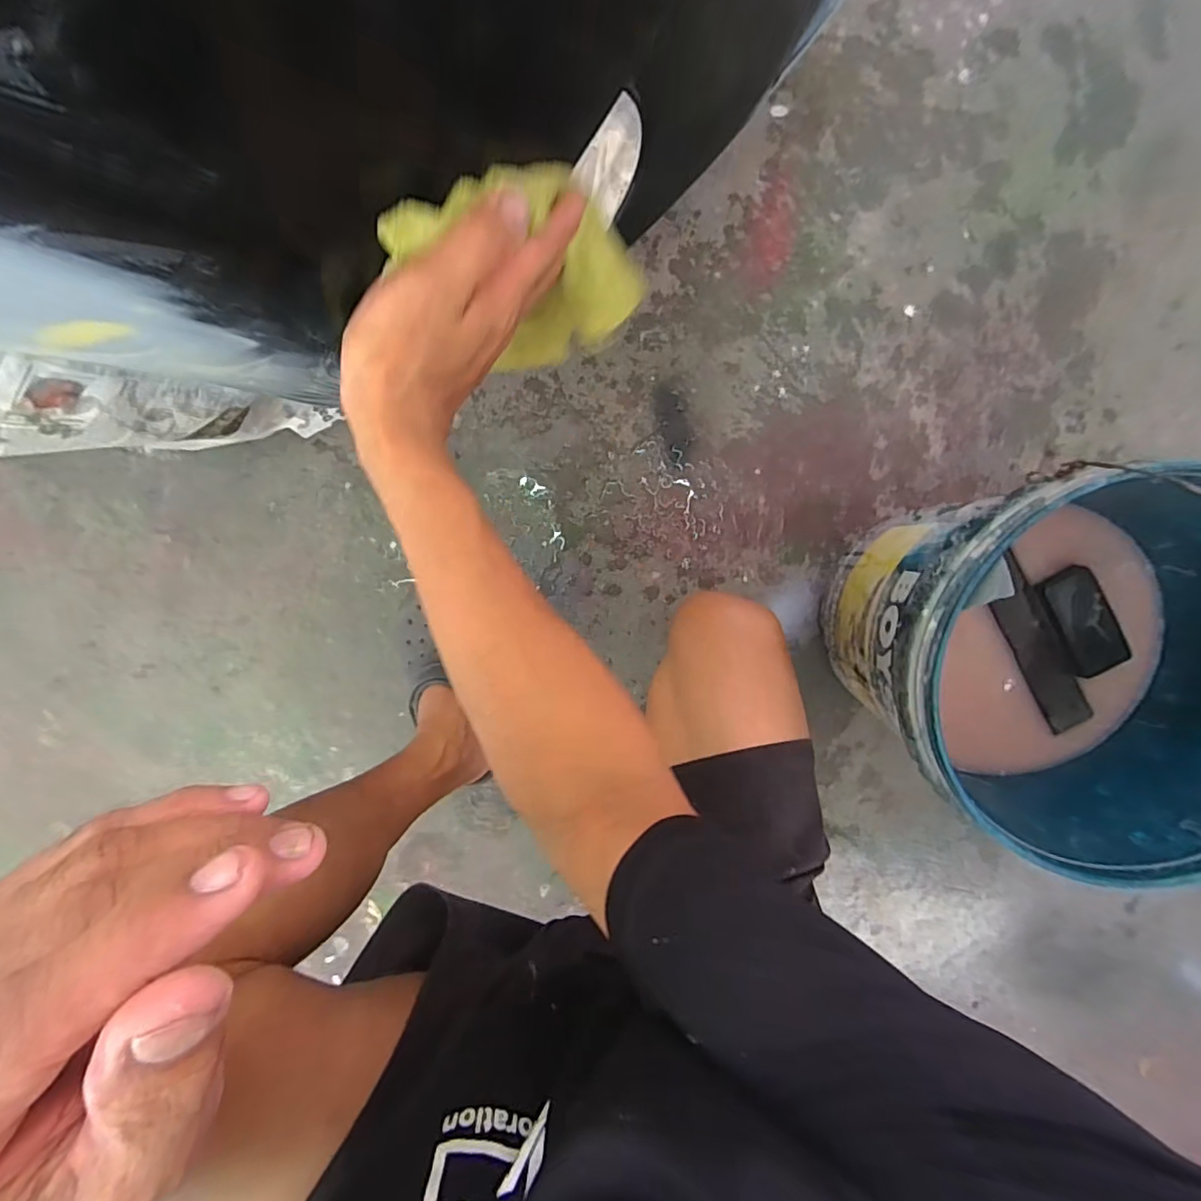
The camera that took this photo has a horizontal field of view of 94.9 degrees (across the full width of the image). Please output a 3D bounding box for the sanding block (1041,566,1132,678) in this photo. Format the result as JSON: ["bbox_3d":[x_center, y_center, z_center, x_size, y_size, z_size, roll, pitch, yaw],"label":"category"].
[{"bbox_3d":[0.458,0.020,0.523,0.046,0.017,0.105,-28,97,29],"label":"sanding block"}]

